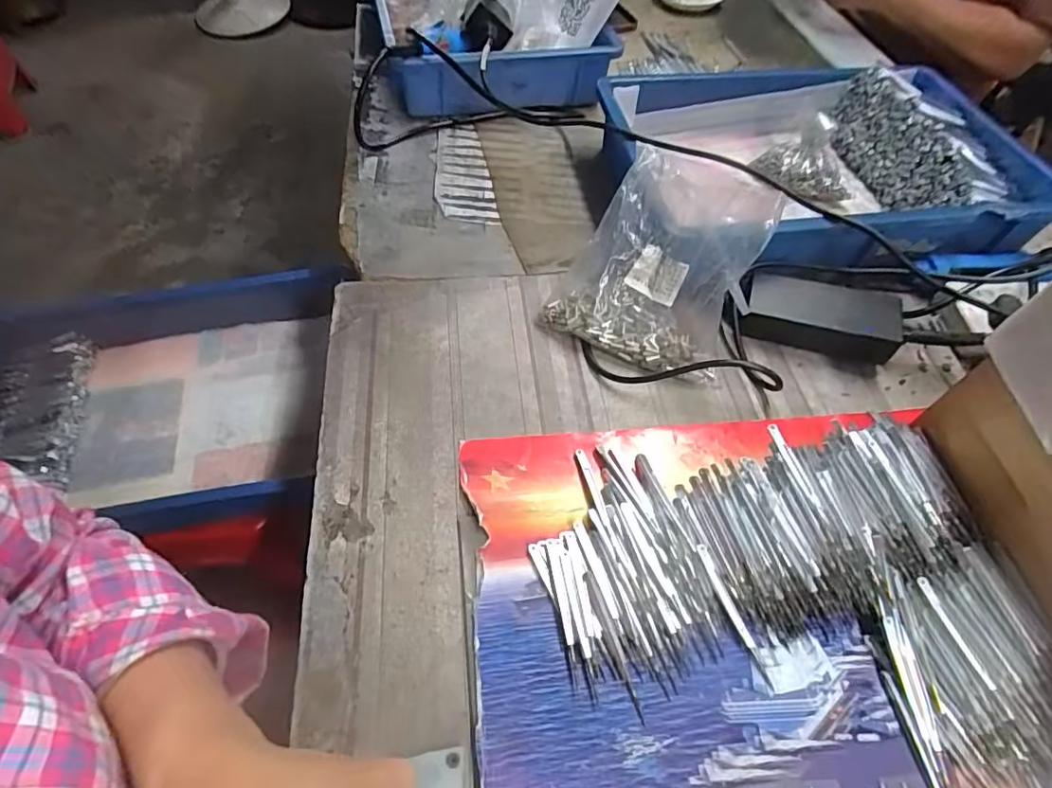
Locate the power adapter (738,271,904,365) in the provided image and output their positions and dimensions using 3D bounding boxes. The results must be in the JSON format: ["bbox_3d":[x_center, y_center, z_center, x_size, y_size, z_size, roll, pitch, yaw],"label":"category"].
[{"bbox_3d":[0.270,-0.072,0.506,0.140,0.046,0.063,15,56,7],"label":"power adapter"}]

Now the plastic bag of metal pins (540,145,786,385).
[{"bbox_3d":[0.118,-0.117,0.476,0.159,0.127,0.142,24,57,13],"label":"plastic bag of metal pins"}]

